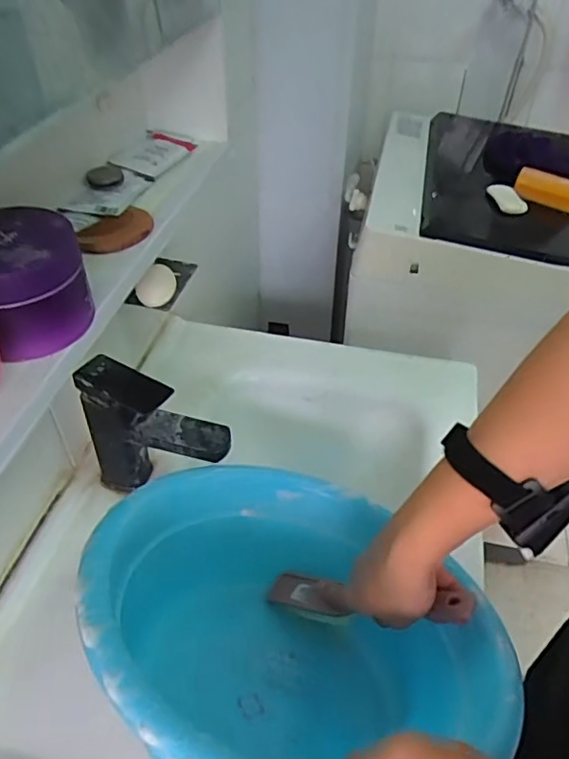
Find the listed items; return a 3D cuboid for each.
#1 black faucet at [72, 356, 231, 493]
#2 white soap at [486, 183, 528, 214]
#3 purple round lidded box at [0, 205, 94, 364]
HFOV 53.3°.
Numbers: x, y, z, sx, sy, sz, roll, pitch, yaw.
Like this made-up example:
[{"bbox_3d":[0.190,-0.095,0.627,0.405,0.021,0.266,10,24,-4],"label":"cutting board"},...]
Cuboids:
[{"bbox_3d":[-0.134,0.065,0.608,0.149,0.170,0.049,13,44,13],"label":"black faucet"},{"bbox_3d":[0.393,-0.321,1.006,0.044,0.023,0.082,-5,43,-6],"label":"white soap"},{"bbox_3d":[-0.180,-0.067,0.386,0.084,0.076,0.077,-20,47,-21],"label":"purple round lidded box"}]

